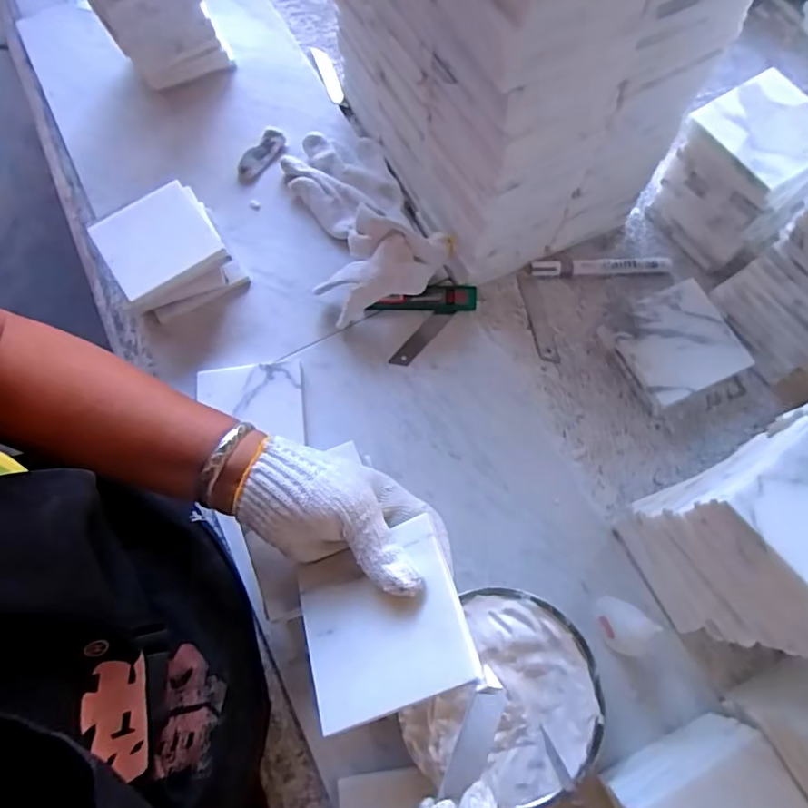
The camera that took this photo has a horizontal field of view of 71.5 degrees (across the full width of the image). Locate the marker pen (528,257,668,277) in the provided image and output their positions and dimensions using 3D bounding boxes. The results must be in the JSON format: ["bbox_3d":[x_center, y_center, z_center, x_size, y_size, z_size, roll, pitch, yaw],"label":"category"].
[{"bbox_3d":[0.205,-0.142,0.583,0.142,0.015,0.018,-2,73,1],"label":"marker pen"}]

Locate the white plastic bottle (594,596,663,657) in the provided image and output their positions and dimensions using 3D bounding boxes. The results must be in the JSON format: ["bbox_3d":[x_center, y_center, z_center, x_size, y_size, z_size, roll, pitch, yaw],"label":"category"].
[{"bbox_3d":[0.172,0.177,0.446,0.042,0.042,0.034,26,76,9],"label":"white plastic bottle"}]

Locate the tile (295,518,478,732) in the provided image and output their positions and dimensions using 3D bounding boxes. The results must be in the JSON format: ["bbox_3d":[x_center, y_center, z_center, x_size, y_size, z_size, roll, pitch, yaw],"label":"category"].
[{"bbox_3d":[-0.015,0.132,0.340,0.102,0.004,0.097,-26,54,13],"label":"tile"}]

